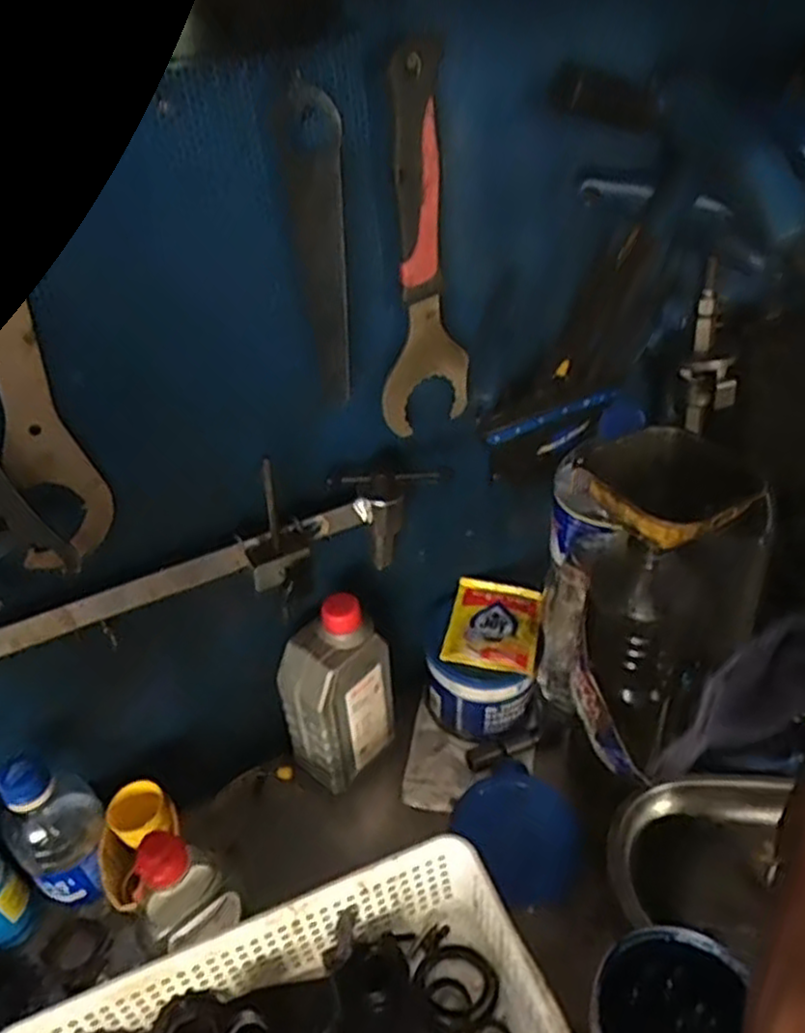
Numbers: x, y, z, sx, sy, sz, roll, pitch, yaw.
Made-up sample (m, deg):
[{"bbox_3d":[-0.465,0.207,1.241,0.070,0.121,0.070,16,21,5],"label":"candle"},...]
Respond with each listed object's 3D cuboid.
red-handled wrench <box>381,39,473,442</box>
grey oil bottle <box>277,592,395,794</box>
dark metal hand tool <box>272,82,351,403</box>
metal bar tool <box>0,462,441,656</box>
[{"bbox_3d":[0.007,-0.165,0.492,0.068,0.238,0.013,-24,43,-17],"label":"red-handled wrench"},{"bbox_3d":[-0.052,0.146,0.622,0.085,0.174,0.053,-33,46,-30],"label":"grey oil bottle"},{"bbox_3d":[-0.054,-0.157,0.460,0.042,0.184,0.007,18,44,17],"label":"dark metal hand tool"},{"bbox_3d":[-0.155,0.059,0.506,0.426,0.096,0.056,-24,42,-22],"label":"metal bar tool"}]

